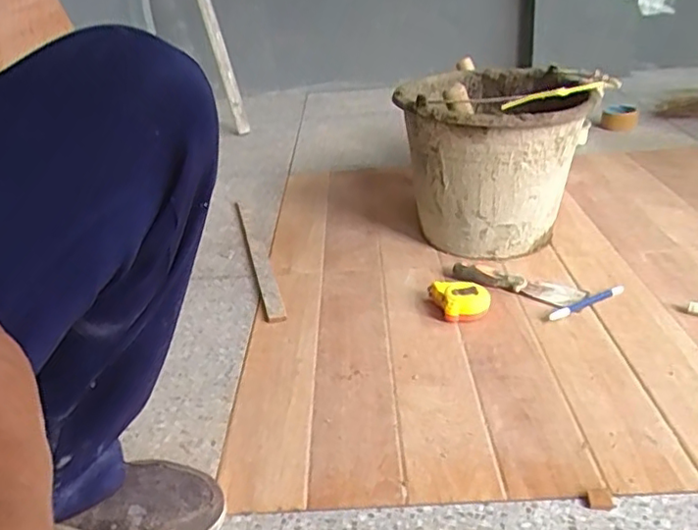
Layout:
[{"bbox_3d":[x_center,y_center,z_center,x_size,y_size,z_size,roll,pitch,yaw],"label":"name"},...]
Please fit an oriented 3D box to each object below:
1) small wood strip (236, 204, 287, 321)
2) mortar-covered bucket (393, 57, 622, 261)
[{"bbox_3d":[-0.161,-0.018,1.115,0.030,0.016,0.457,-11,28,-11],"label":"small wood strip"},{"bbox_3d":[0.253,-0.191,1.107,0.301,0.271,0.360,1,28,12],"label":"mortar-covered bucket"}]

